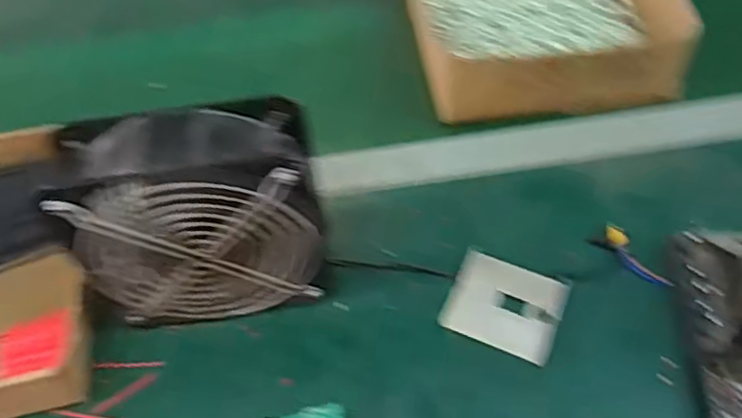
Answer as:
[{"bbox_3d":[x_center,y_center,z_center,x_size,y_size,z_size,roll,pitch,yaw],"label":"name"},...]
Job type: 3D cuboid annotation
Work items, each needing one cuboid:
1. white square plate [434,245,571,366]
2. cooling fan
[{"bbox_3d":[0.092,0.066,0.445,0.075,0.009,0.064,19,55,18],"label":"white square plate"},{"bbox_3d":[-0.104,0.010,0.417,0.142,0.153,0.065,-7,52,-2],"label":"cooling fan"}]

